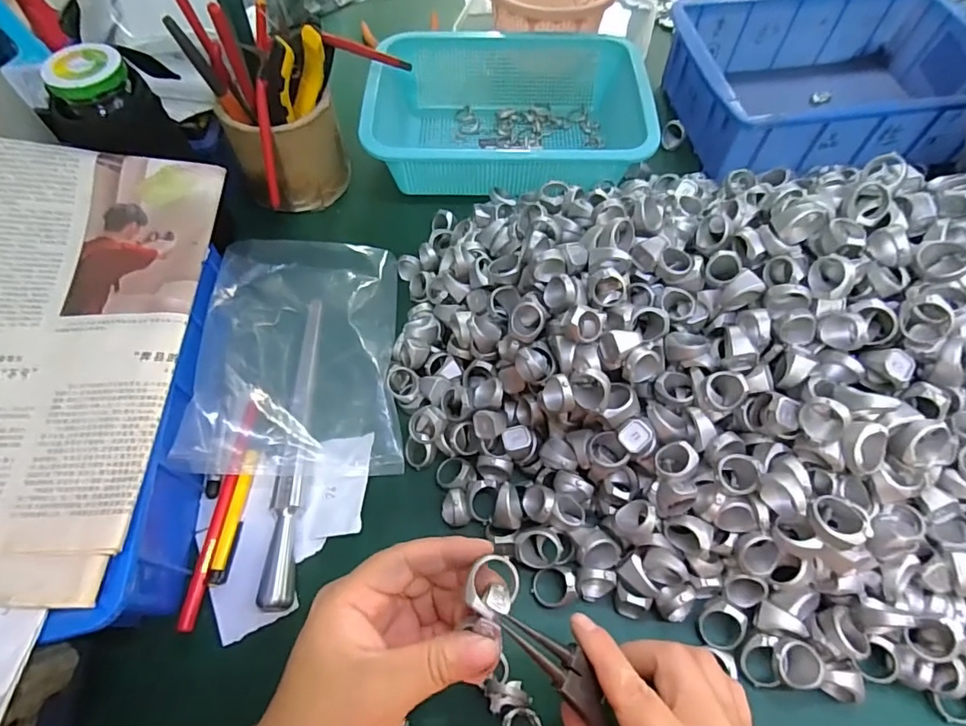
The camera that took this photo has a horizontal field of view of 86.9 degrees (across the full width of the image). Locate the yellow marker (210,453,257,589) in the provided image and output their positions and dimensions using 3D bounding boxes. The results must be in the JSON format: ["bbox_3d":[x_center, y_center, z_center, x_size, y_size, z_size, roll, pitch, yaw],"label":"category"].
[{"bbox_3d":[-0.170,0.103,0.350,0.009,0.010,0.087,4,60,4],"label":"yellow marker"}]

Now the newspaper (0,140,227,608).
[{"bbox_3d":[-0.279,-0.015,0.286,0.200,0.049,0.274,-1,60,1],"label":"newspaper"}]

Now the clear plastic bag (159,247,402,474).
[{"bbox_3d":[-0.134,-0.018,0.383,0.132,0.037,0.198,-4,60,-1],"label":"clear plastic bag"}]

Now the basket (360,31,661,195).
[{"bbox_3d":[0.025,-0.261,0.518,0.259,0.067,0.191,0,60,1],"label":"basket"}]

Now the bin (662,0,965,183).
[{"bbox_3d":[0.352,-0.292,0.541,0.284,0.090,0.216,-9,60,-4],"label":"bin"}]

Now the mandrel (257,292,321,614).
[{"bbox_3d":[-0.135,0.051,0.370,0.018,0.027,0.230,-4,60,-1],"label":"mandrel"}]

